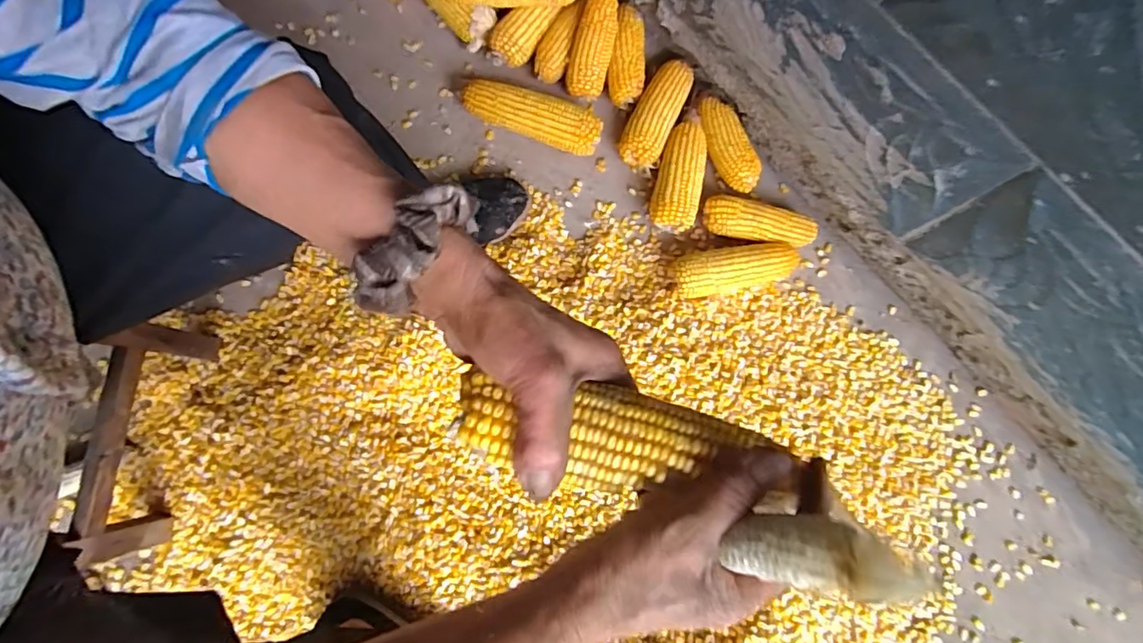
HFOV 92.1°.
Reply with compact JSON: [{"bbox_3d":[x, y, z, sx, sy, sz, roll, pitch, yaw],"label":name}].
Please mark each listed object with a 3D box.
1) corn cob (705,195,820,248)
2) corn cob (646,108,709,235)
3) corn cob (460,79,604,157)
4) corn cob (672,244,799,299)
[{"bbox_3d":[0.254,-0.131,0.752,0.151,0.050,0.052,14,78,1],"label":"corn cob"},{"bbox_3d":[0.150,-0.208,0.759,0.064,0.055,0.177,12,78,0],"label":"corn cob"},{"bbox_3d":[-0.057,-0.282,0.769,0.200,0.061,0.062,17,78,1],"label":"corn cob"},{"bbox_3d":[0.216,-0.069,0.737,0.170,0.055,0.055,-10,79,-4],"label":"corn cob"}]

